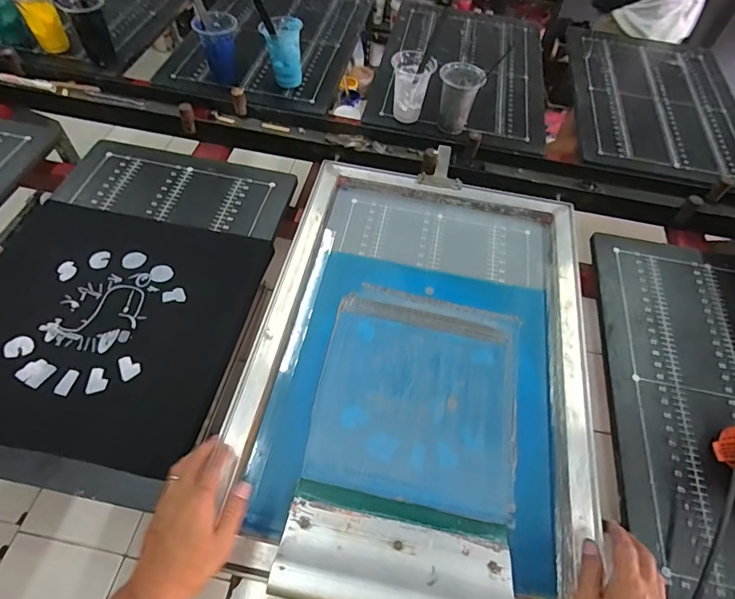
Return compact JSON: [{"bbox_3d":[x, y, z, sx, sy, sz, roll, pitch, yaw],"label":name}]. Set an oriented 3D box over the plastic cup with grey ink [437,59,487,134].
[{"bbox_3d":[0.185,-0.405,0.918,0.086,0.119,0.083,10,55,3],"label":"plastic cup with grey ink"}]

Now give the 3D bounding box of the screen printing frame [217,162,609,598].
[{"bbox_3d":[0.087,0.059,0.668,0.463,0.050,0.647,11,55,4],"label":"screen printing frame"}]

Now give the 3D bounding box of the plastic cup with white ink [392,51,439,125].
[{"bbox_3d":[0.091,-0.440,0.927,0.084,0.114,0.079,2,55,-3],"label":"plastic cup with white ink"}]

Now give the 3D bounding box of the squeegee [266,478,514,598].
[{"bbox_3d":[0.031,0.278,0.484,0.244,0.030,0.128,11,32,4],"label":"squeegee"}]

